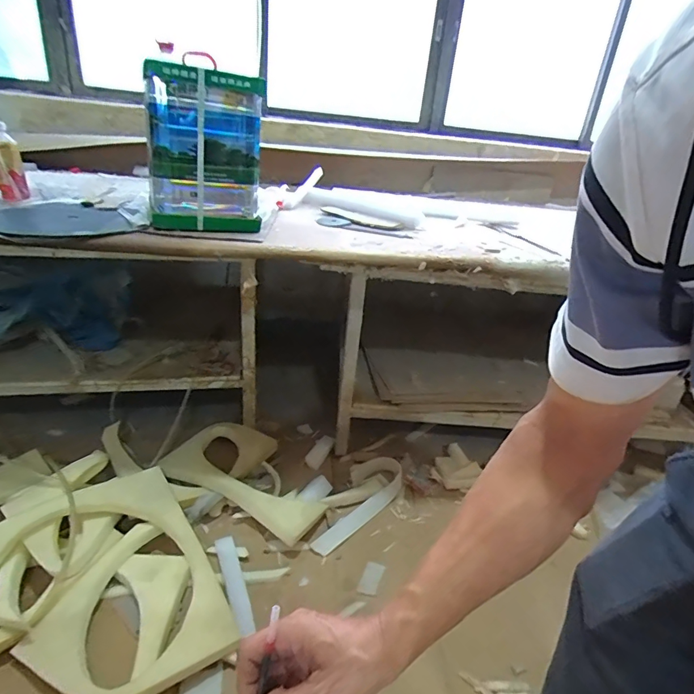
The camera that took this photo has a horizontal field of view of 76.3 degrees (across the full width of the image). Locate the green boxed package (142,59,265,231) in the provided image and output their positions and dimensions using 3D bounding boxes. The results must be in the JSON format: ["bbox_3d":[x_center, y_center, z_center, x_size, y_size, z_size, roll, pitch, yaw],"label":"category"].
[{"bbox_3d":[-0.307,-0.422,0.975,0.241,0.313,0.074,-5,28,-20],"label":"green boxed package"}]

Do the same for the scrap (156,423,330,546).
[{"bbox_3d":[-0.305,0.395,1.433,0.541,0.090,0.372,15,28,18],"label":"scrap"}]

